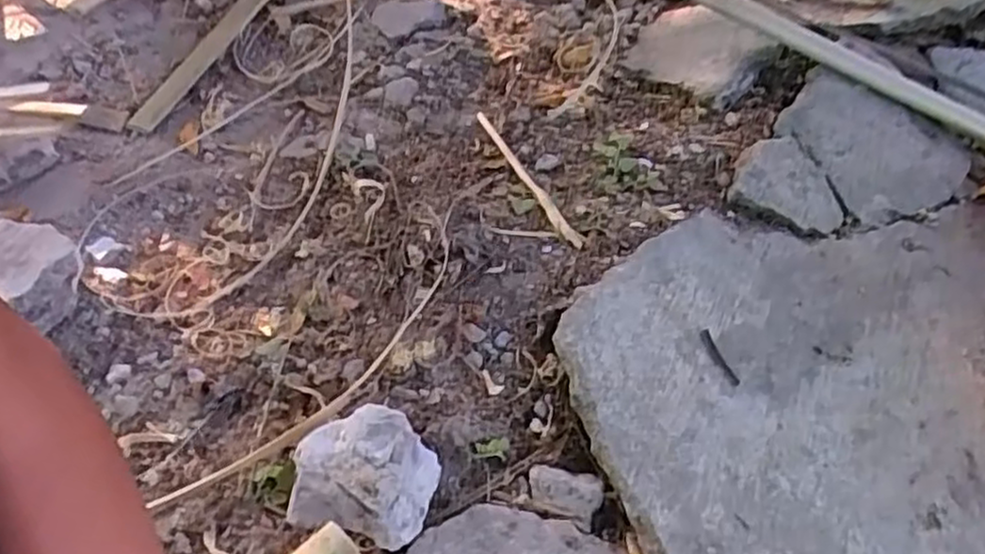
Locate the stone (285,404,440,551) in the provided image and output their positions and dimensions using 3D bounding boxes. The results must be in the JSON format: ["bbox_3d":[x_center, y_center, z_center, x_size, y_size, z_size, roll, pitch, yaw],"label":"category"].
[{"bbox_3d":[-0.090,0.139,0.526,0.099,0.040,0.087,13,56,12],"label":"stone"}]

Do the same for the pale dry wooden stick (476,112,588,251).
[{"bbox_3d":[0.030,-0.098,0.694,0.014,0.006,0.222,-18,45,-14],"label":"pale dry wooden stick"}]

